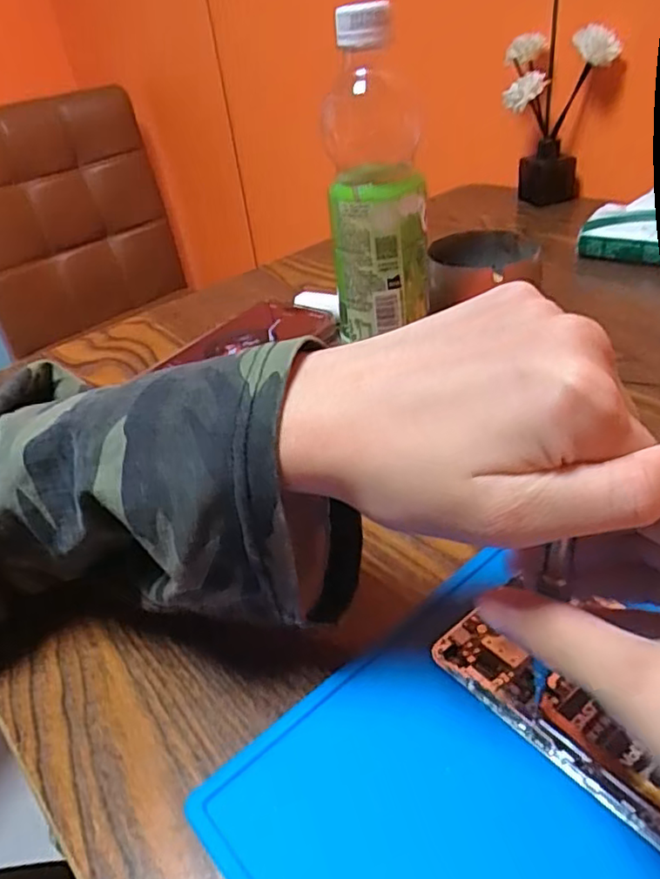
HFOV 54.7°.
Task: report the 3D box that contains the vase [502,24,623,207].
[{"bbox_3d":[0.233,-0.339,0.670,0.104,0.157,0.063,8,43,16],"label":"vase"}]

